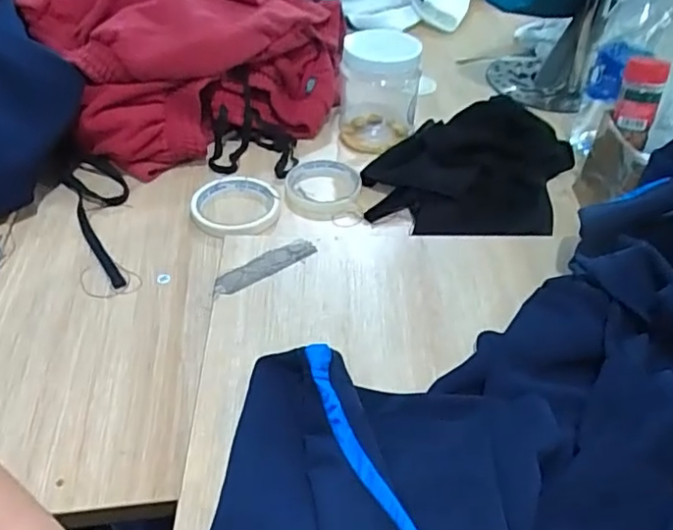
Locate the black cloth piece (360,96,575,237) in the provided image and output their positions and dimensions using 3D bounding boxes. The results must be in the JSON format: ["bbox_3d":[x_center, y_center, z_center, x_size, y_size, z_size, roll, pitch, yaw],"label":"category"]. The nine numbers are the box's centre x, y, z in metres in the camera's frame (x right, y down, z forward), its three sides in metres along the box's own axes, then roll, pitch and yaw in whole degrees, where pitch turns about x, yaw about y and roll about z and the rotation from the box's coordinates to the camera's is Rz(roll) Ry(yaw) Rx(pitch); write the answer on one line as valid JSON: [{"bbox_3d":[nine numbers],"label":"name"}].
[{"bbox_3d":[0.153,-0.123,0.685,0.225,0.058,0.191,14,45,12],"label":"black cloth piece"}]

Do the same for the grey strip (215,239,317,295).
[{"bbox_3d":[-0.064,0.001,0.538,0.099,0.004,0.024,-27,55,-28],"label":"grey strip"}]

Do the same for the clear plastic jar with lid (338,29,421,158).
[{"bbox_3d":[0.051,-0.219,0.743,0.094,0.120,0.103,-1,42,0],"label":"clear plastic jar with lid"}]

